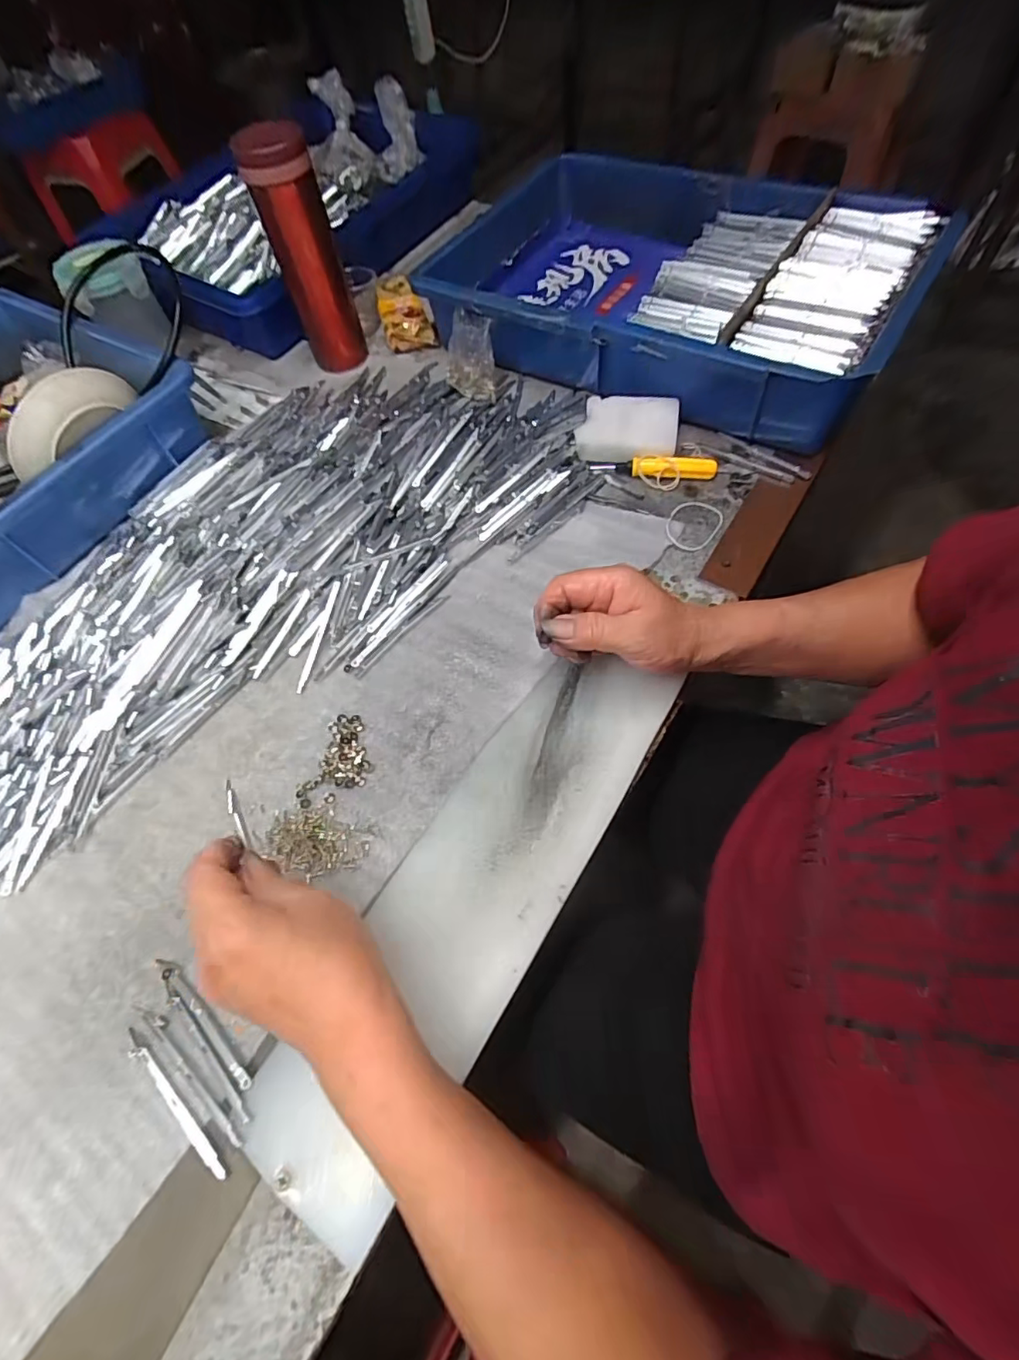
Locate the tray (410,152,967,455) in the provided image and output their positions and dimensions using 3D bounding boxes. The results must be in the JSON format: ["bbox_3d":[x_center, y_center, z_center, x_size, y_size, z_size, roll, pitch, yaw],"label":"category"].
[{"bbox_3d":[0.148,-0.382,0.532,0.413,0.089,0.261,28,67,19],"label":"tray"}]

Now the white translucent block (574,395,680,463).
[{"bbox_3d":[0.105,-0.225,0.492,0.084,0.023,0.065,6,62,9],"label":"white translucent block"}]

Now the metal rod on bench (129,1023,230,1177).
[{"bbox_3d":[-0.179,0.223,0.293,0.093,0.006,0.008,34,70,22],"label":"metal rod on bench"}]

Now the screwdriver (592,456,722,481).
[{"bbox_3d":[0.123,-0.185,0.474,0.104,0.014,0.017,6,62,9],"label":"screwdriver"}]

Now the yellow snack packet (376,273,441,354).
[{"bbox_3d":[-0.121,-0.416,0.621,0.052,0.033,0.126,-18,61,-4],"label":"yellow snack packet"}]

